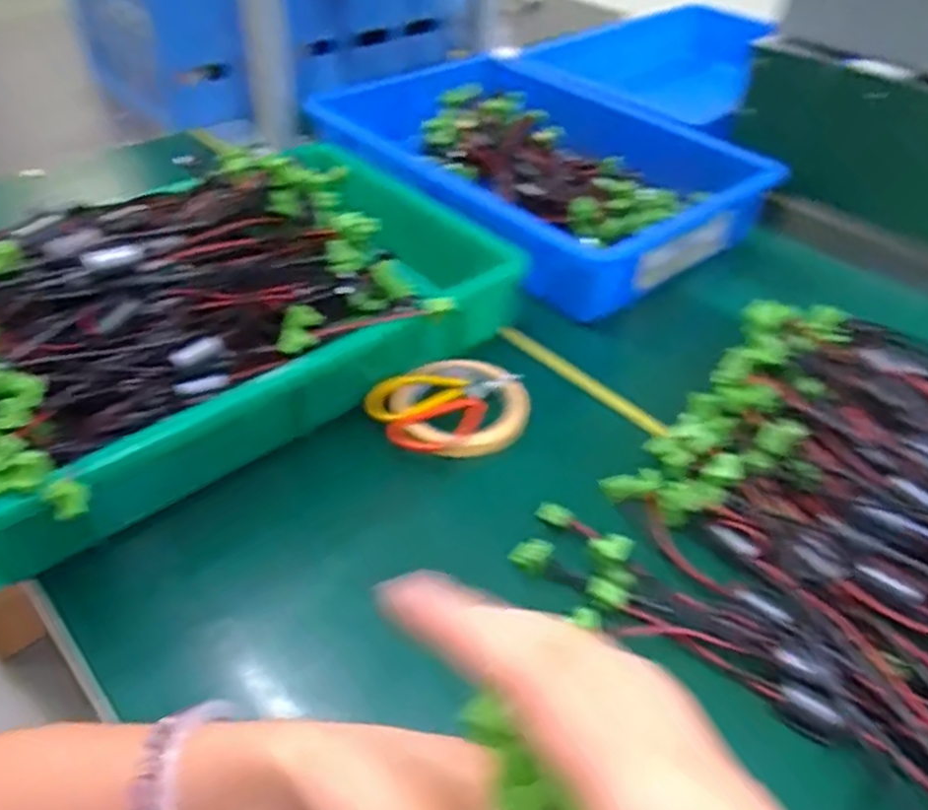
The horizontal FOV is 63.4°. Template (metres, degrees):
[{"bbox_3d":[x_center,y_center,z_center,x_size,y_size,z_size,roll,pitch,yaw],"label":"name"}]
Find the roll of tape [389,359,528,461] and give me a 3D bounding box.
[{"bbox_3d":[-0.002,0.001,0.568,0.099,0.021,0.099,2,39,-1],"label":"roll of tape"}]

